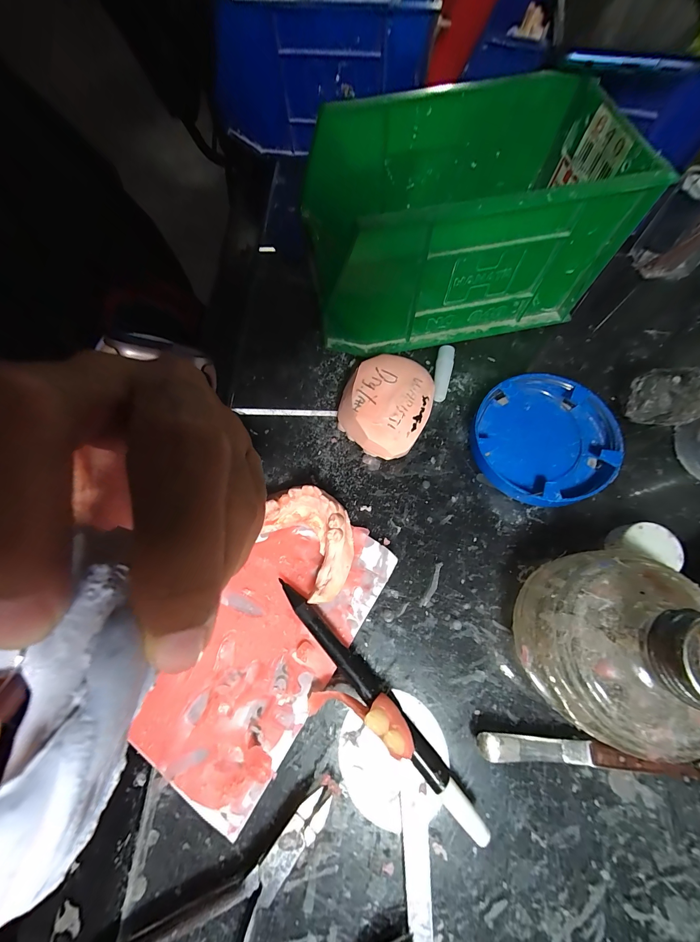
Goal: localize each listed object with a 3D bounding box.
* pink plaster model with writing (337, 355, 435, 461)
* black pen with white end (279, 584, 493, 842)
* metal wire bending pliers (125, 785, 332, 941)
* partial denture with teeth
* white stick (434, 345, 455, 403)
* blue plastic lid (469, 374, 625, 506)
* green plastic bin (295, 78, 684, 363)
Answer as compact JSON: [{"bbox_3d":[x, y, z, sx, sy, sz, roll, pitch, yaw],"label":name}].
[{"bbox_3d":[0.022,-0.038,0.198,0.048,0.032,0.060,21,73,10],"label":"pink plaster model with writing"},{"bbox_3d":[0.010,0.105,0.156,0.011,0.009,0.132,-43,74,-11],"label":"black pen with white end"},{"bbox_3d":[-0.050,0.188,0.129,0.116,0.016,0.047,-31,72,-8],"label":"metal wire bending pliers"},{"bbox_3d":[0.005,0.109,0.148,0.049,0.007,0.019,10,71,21],"label":"partial denture with teeth"},{"bbox_3d":[0.060,-0.062,0.213,0.011,0.011,0.037,10,72,6],"label":"white stick"},{"bbox_3d":[0.113,-0.018,0.194,0.079,0.015,0.077,-1,71,2],"label":"blue plastic lid"},{"bbox_3d":[0.058,-0.147,0.203,0.166,0.087,0.100,-11,71,-1],"label":"green plastic bin"}]

